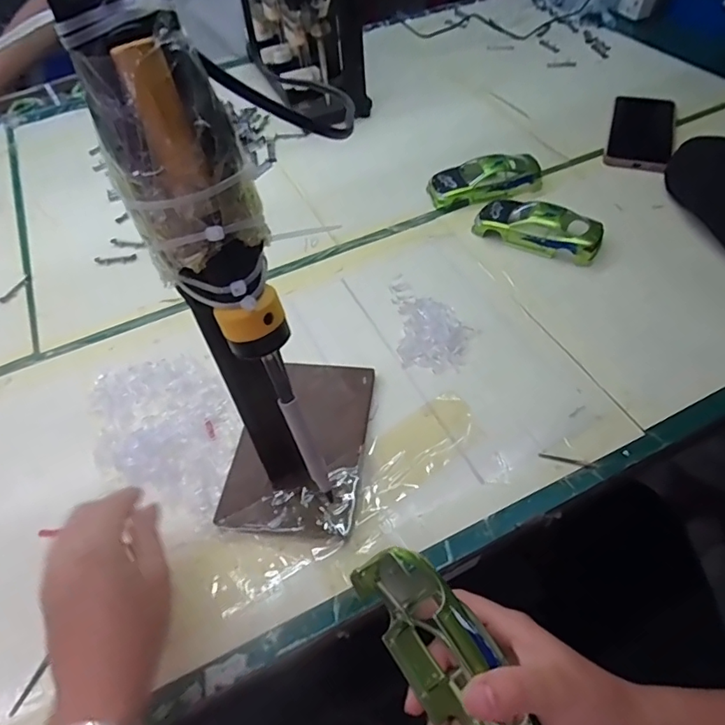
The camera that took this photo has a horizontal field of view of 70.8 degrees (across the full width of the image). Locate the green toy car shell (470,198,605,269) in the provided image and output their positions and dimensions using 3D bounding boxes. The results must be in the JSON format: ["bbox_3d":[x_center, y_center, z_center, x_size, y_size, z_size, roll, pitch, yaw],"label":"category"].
[{"bbox_3d":[0.187,-0.145,0.543,0.127,0.037,0.049,23,58,20],"label":"green toy car shell"}]

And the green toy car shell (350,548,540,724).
[{"bbox_3d":[0.049,0.167,0.287,0.040,0.062,0.137,-31,75,-37],"label":"green toy car shell"}]

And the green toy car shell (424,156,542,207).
[{"bbox_3d":[0.143,-0.214,0.598,0.125,0.038,0.055,-12,53,-5],"label":"green toy car shell"}]

